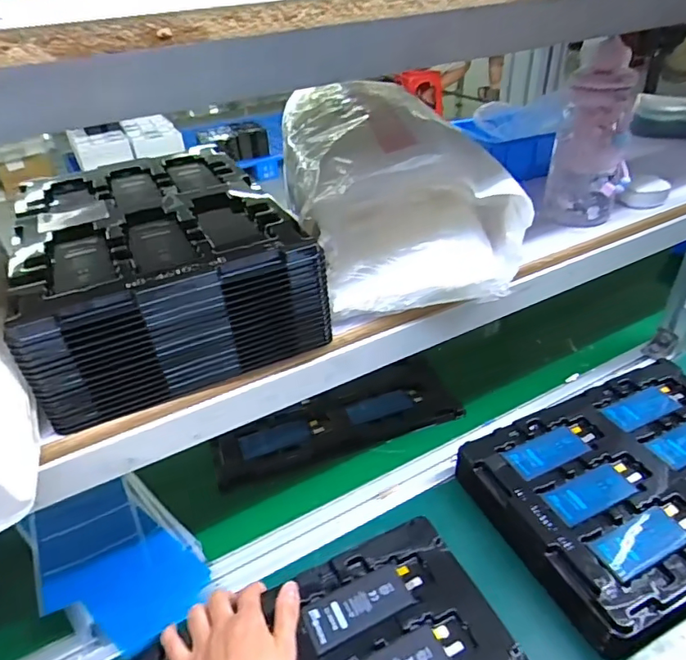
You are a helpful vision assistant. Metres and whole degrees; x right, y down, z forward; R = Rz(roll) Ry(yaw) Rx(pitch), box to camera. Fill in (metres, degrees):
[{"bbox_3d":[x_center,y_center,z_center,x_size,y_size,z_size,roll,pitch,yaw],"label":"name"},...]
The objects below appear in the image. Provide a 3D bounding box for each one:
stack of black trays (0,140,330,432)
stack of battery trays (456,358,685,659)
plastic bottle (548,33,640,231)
[{"bbox_3d":[-0.182,-0.069,0.513,0.228,0.103,0.298,-19,38,-19],"label":"stack of black trays"},{"bbox_3d":[0.324,0.160,0.560,0.321,0.048,0.230,-18,38,-18],"label":"stack of battery trays"},{"bbox_3d":[0.279,-0.210,0.580,0.073,0.176,0.063,4,37,11],"label":"plastic bottle"}]

